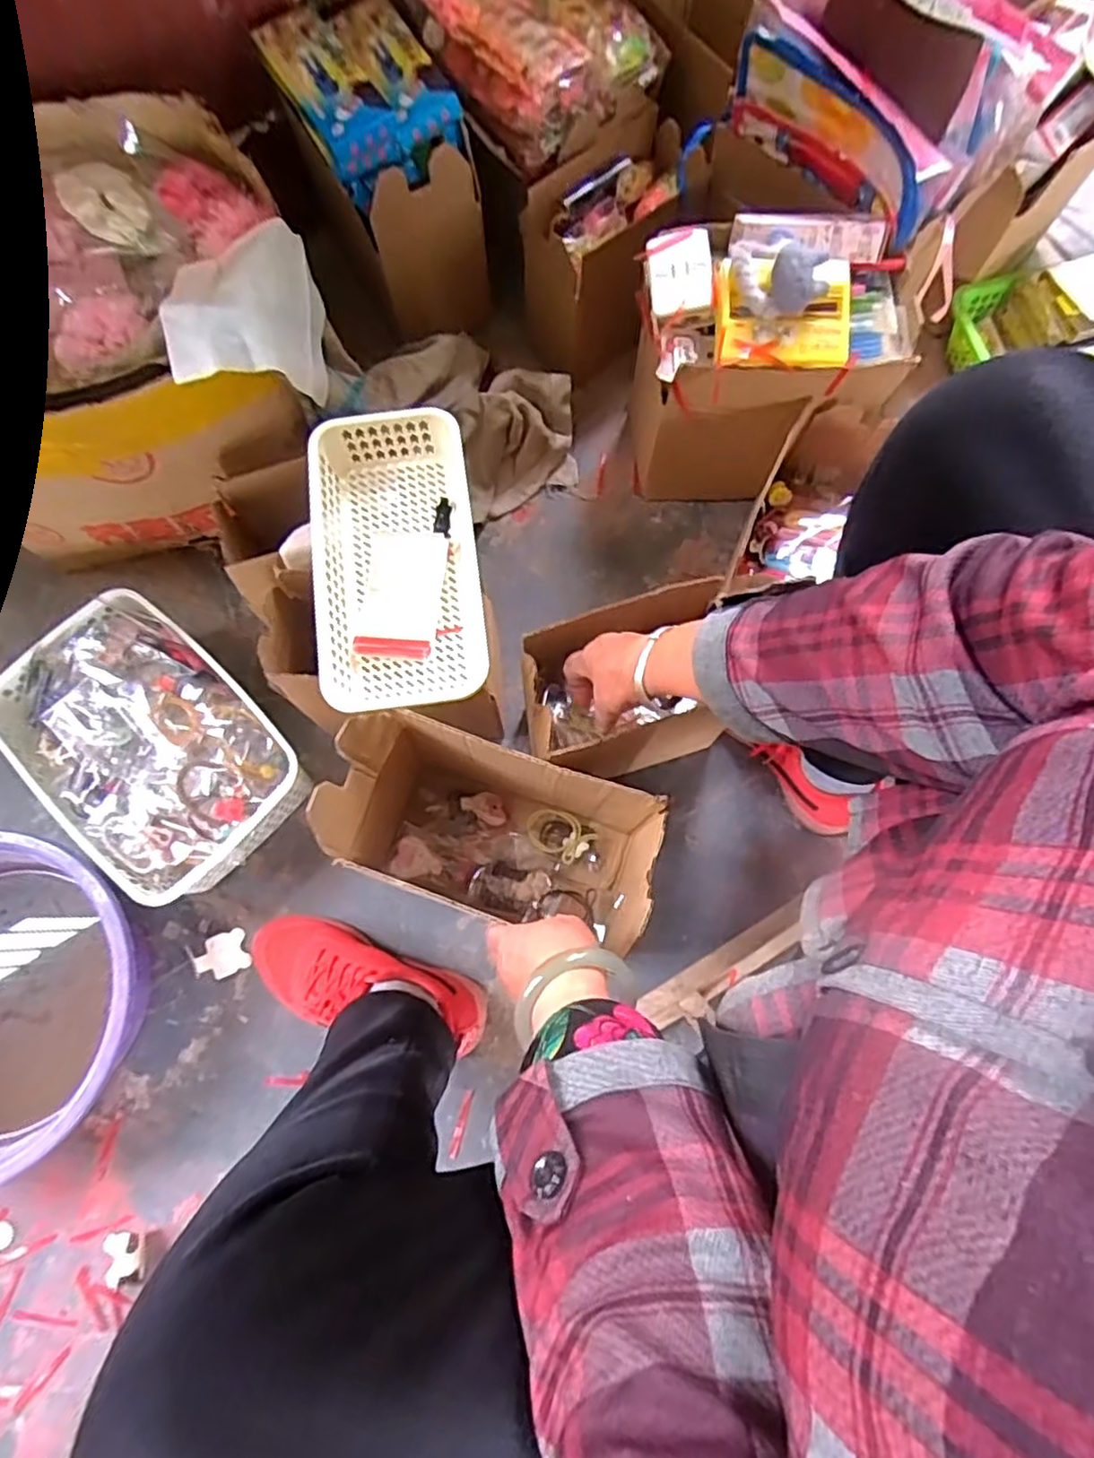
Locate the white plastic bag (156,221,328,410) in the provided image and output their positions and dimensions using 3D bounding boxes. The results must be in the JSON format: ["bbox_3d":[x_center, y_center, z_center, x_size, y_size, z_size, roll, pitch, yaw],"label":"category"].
[{"bbox_3d":[-0.265,-0.364,0.601,0.126,0.075,0.146,-15,75,-5],"label":"white plastic bag"}]

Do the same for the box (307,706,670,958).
[{"bbox_3d":[-0.044,0.095,0.608,0.256,0.214,0.124,17,75,4],"label":"box"}]

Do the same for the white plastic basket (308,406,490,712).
[{"bbox_3d":[-0.127,-0.145,0.581,0.132,0.047,0.249,-8,75,-2],"label":"white plastic basket"}]

